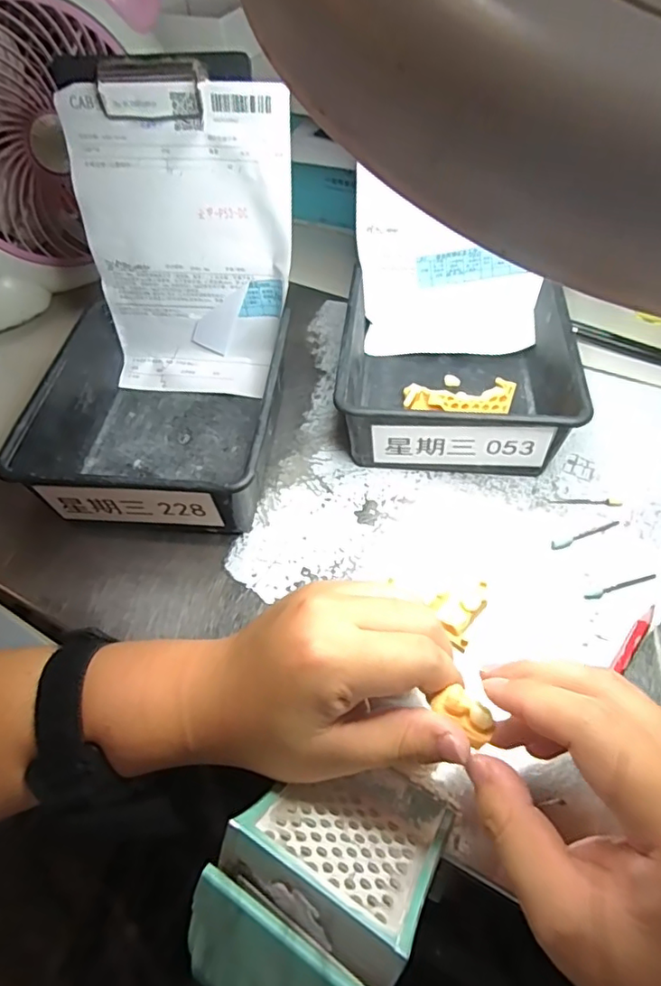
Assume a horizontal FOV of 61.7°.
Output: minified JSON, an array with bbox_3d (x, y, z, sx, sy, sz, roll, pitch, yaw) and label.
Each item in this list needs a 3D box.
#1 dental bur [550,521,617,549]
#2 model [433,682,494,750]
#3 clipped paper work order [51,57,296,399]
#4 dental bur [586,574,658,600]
[{"bbox_3d":[0.165,0.027,0.355,0.049,0.005,0.006,-18,54,-8],"label":"dental bur"},{"bbox_3d":[0.056,0.091,0.228,0.025,0.011,0.014,32,62,25],"label":"model"},{"bbox_3d":[-0.101,-0.170,0.395,0.140,0.203,0.030,-1,42,2],"label":"clipped paper work order"},{"bbox_3d":[0.175,0.055,0.331,0.046,0.004,0.006,-15,54,-6],"label":"dental bur"}]

